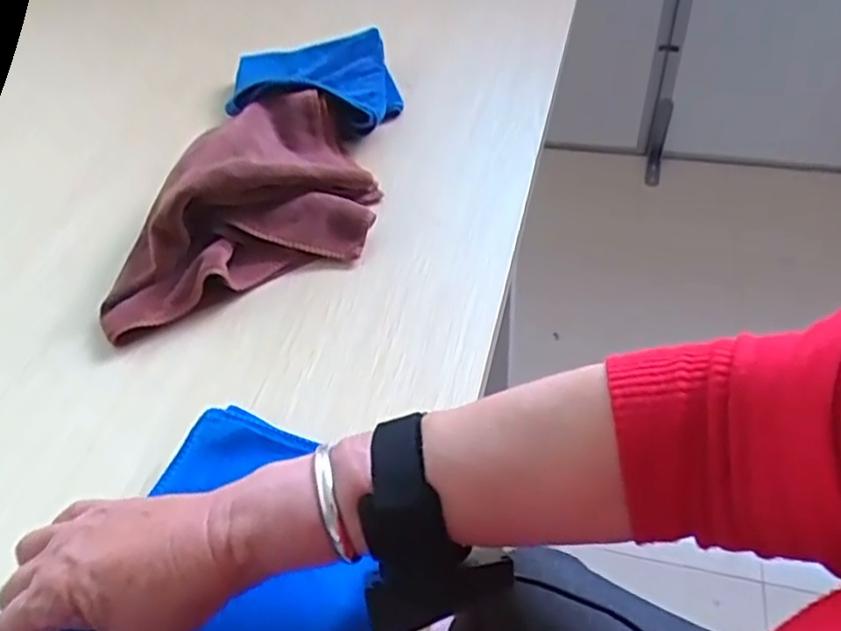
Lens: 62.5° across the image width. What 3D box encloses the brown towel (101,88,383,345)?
[{"bbox_3d":[-0.140,-0.108,0.572,0.204,0.067,0.220,-14,47,-9],"label":"brown towel"}]

